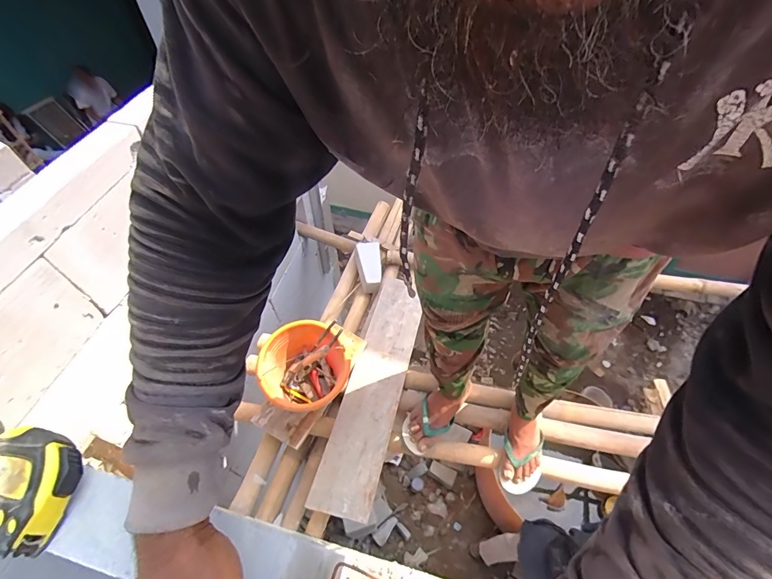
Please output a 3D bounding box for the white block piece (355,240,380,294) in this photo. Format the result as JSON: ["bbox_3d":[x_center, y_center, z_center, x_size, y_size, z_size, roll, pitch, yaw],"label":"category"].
[{"bbox_3d":[-0.066,-0.101,1.562,0.105,0.064,0.226,0,57,-18],"label":"white block piece"}]

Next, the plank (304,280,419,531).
[{"bbox_3d":[-0.026,0.273,1.236,0.170,0.031,0.810,14,52,6],"label":"plank"}]

